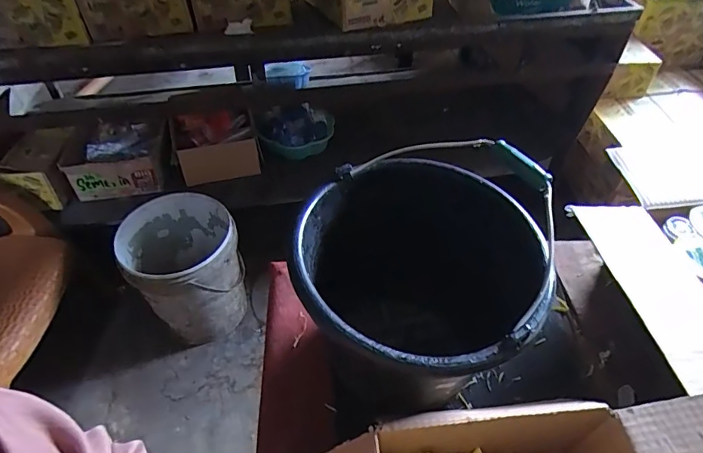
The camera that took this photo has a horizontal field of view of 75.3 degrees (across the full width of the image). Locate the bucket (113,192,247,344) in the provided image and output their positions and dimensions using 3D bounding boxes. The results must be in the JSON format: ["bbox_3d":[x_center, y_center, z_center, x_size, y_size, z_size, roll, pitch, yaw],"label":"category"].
[{"bbox_3d":[-0.460,0.128,1.310,0.283,0.340,0.289,0,48,0],"label":"bucket"}]

